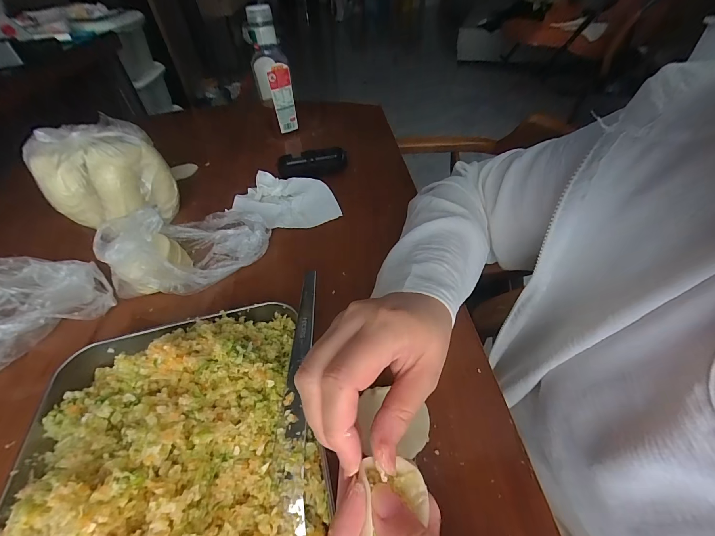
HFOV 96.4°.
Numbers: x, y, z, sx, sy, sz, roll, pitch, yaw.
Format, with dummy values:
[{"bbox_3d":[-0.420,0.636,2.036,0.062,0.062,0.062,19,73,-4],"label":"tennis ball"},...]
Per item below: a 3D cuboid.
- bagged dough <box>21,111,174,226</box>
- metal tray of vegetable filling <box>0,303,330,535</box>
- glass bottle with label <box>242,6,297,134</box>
[{"bbox_3d":[-0.323,-0.118,0.423,0.140,0.119,0.105,-37,53,-26],"label":"bagged dough"},{"bbox_3d":[-0.122,0.138,0.197,0.196,0.078,0.254,-13,46,-6],"label":"metal tray of vegetable filling"},{"bbox_3d":[-0.157,-0.357,0.585,0.065,0.183,0.061,-14,46,-7],"label":"glass bottle with label"}]

